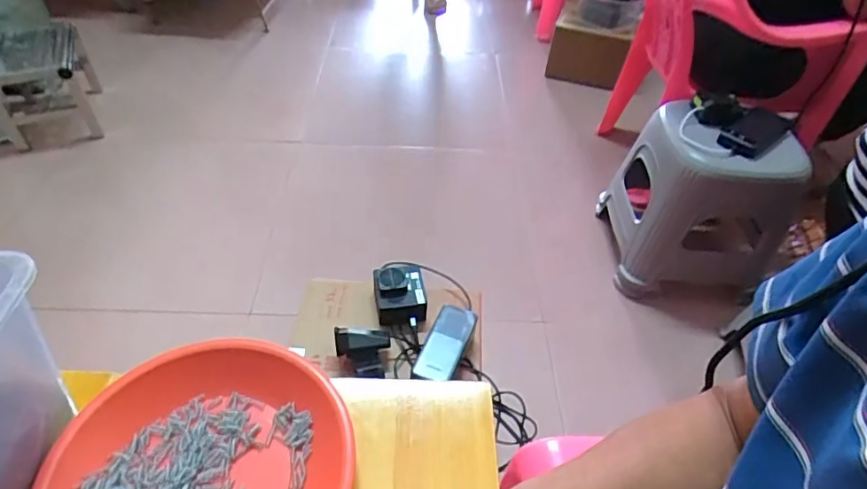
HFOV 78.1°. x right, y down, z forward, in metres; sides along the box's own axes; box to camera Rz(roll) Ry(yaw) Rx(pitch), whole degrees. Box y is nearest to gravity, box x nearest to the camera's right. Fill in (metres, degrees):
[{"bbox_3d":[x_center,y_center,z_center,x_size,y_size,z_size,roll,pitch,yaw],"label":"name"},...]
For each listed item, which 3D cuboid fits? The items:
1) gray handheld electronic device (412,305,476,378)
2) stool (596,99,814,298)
[{"bbox_3d":[0.018,0.131,0.721,0.053,0.011,0.122,19,47,14],"label":"gray handheld electronic device"},{"bbox_3d":[0.562,-0.098,1.167,0.305,0.335,0.282,-2,46,-6],"label":"stool"}]

